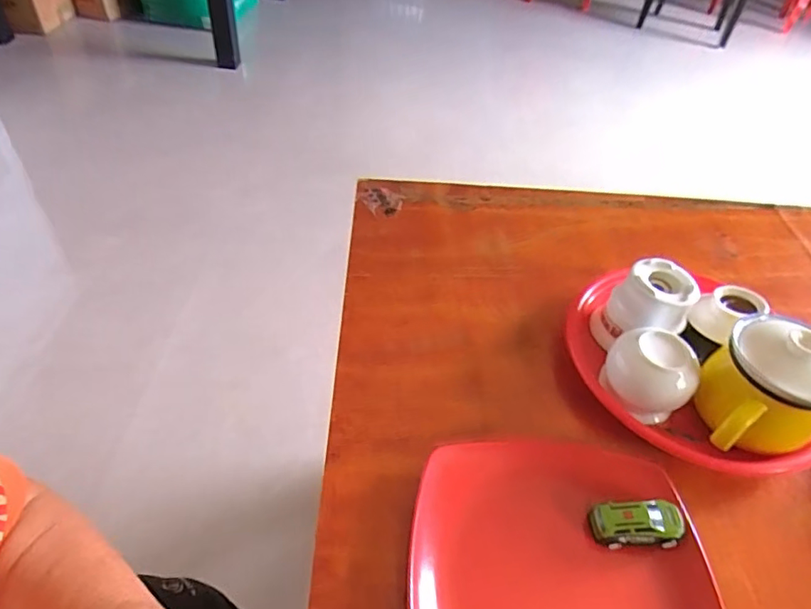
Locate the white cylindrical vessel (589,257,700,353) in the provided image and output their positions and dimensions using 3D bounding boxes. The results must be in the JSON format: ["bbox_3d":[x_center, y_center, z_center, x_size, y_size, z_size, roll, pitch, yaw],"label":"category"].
[{"bbox_3d":[0.226,0.009,0.520,0.079,0.083,0.061,-7,47,-13],"label":"white cylindrical vessel"}]

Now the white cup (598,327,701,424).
[{"bbox_3d":[0.215,0.061,0.474,0.073,0.067,0.062,35,52,26],"label":"white cup"}]

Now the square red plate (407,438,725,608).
[{"bbox_3d":[0.108,0.193,0.367,0.204,0.027,0.205,2,46,-4],"label":"square red plate"}]

